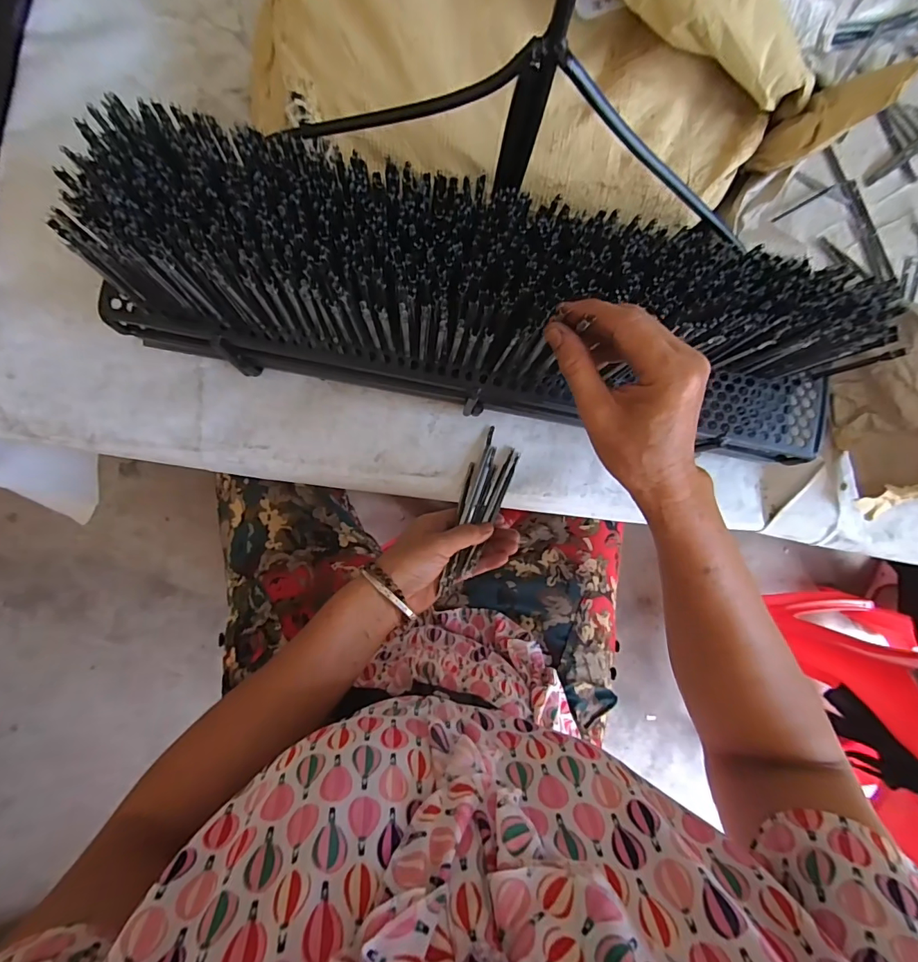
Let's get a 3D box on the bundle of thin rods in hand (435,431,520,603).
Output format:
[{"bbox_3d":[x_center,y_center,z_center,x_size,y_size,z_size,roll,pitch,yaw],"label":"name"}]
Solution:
[{"bbox_3d":[0.018,0.029,0.425,0.041,0.011,0.157,23,70,-4],"label":"bundle of thin rods in hand"}]

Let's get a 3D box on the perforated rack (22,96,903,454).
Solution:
[{"bbox_3d":[0.025,-0.134,0.374,0.587,0.154,0.137,8,86,-5],"label":"perforated rack"}]

